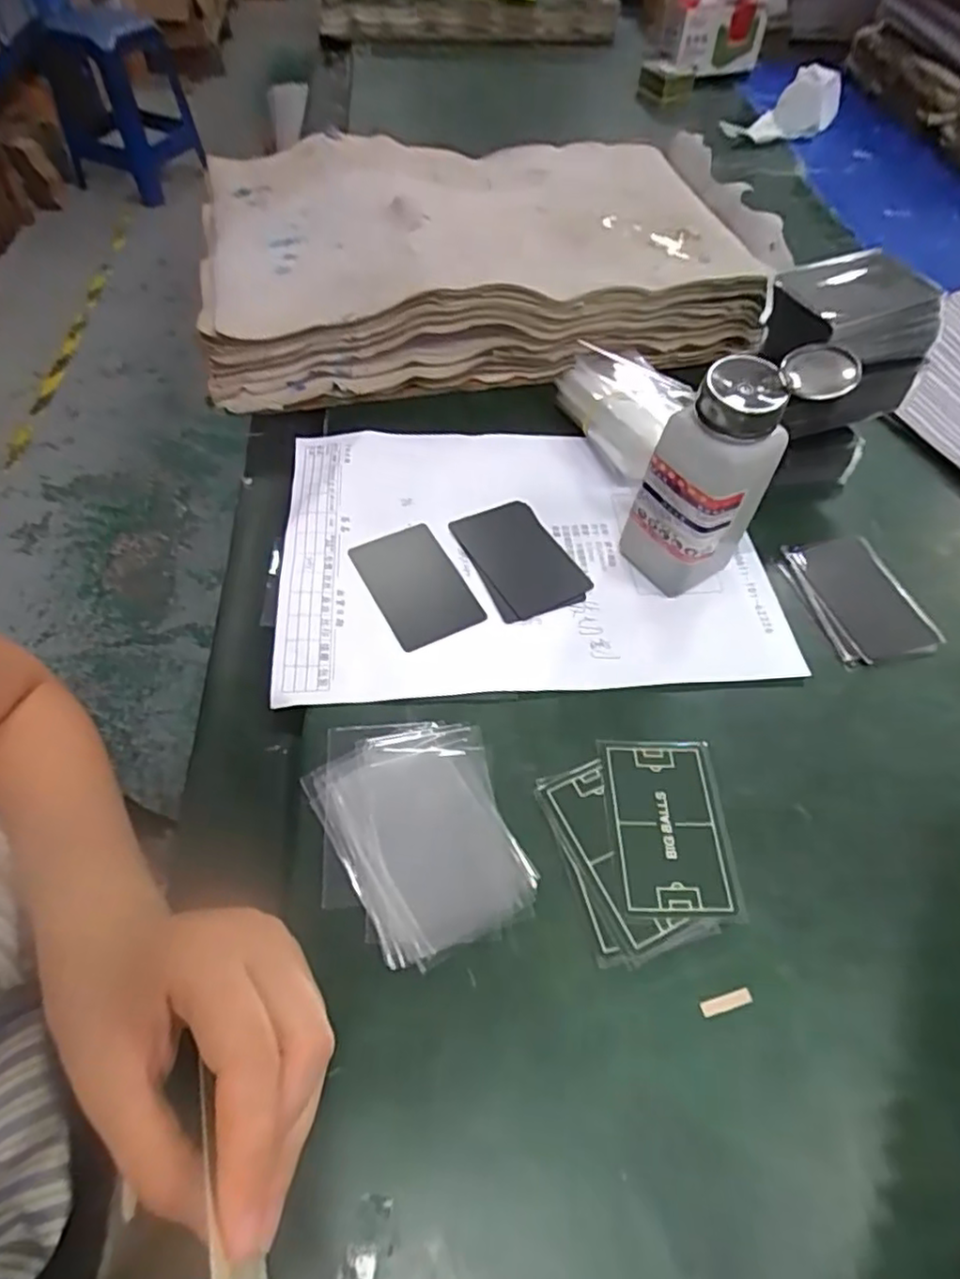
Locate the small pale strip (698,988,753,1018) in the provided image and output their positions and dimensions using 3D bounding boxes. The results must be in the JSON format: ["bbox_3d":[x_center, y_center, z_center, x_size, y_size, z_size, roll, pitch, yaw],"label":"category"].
[{"bbox_3d":[0.103,0.152,0.276,0.023,0.004,0.006,-12,57,-11],"label":"small pale strip"}]

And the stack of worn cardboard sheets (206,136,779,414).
[{"bbox_3d":[0.003,-0.325,0.552,0.441,0.085,0.265,-9,57,-9],"label":"stack of worn cardboard sheets"}]

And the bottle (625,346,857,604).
[{"bbox_3d":[0.132,-0.090,0.362,0.068,0.137,0.054,-28,62,-20],"label":"bottle"}]

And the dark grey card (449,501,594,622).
[{"bbox_3d":[0.025,-0.053,0.414,0.054,0.004,0.088,-24,61,-18],"label":"dark grey card"}]

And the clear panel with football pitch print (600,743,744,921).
[{"bbox_3d":[0.091,0.089,0.318,0.056,0.004,0.087,0,56,-3],"label":"clear panel with football pitch print"}]

